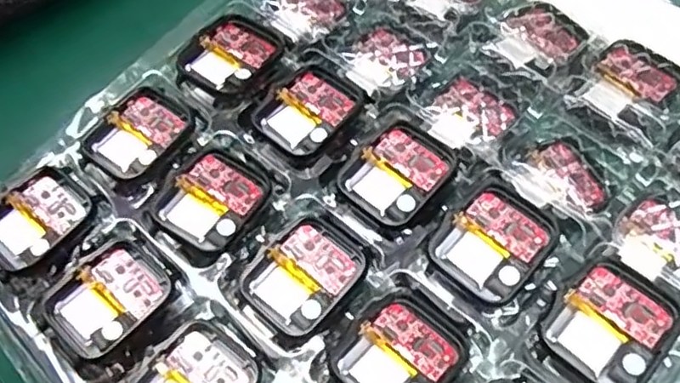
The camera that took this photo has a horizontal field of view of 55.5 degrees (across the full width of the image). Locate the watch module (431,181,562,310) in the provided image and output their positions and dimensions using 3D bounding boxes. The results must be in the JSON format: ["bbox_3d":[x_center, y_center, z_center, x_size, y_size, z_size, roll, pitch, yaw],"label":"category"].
[{"bbox_3d":[0.058,0.019,0.246,0.041,0.009,0.036,-43,65,-16],"label":"watch module"}]

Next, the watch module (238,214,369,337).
[{"bbox_3d":[-0.013,0.031,0.247,0.036,0.004,0.043,38,72,23],"label":"watch module"}]

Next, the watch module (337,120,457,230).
[{"bbox_3d":[0.025,-0.008,0.265,0.044,0.005,0.036,-43,65,-16],"label":"watch module"}]

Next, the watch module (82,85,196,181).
[{"bbox_3d":[-0.087,-0.025,0.284,0.035,0.007,0.043,37,72,23],"label":"watch module"}]

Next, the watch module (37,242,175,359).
[{"bbox_3d":[-0.089,0.041,0.248,0.044,0.004,0.036,-41,65,-15],"label":"watch module"}]

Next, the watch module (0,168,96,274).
[{"bbox_3d":[-0.126,0.012,0.265,0.044,0.004,0.034,-42,65,-15],"label":"watch module"}]

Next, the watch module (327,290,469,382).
[{"bbox_3d":[0.021,0.057,0.228,0.038,0.008,0.042,37,72,23],"label":"watch module"}]

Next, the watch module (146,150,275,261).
[{"bbox_3d":[-0.052,0.003,0.264,0.038,0.004,0.041,29,69,20],"label":"watch module"}]

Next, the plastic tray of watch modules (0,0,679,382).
[{"bbox_3d":[0.023,-0.003,0.260,0.259,0.024,0.286,37,72,23],"label":"plastic tray of watch modules"}]

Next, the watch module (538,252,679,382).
[{"bbox_3d":[0.095,0.046,0.226,0.041,0.010,0.038,-43,65,-16],"label":"watch module"}]

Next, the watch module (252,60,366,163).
[{"bbox_3d":[-0.013,-0.037,0.283,0.039,0.004,0.045,33,70,22],"label":"watch module"}]

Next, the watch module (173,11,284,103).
[{"bbox_3d":[-0.050,-0.063,0.297,0.037,0.007,0.047,32,70,21],"label":"watch module"}]

